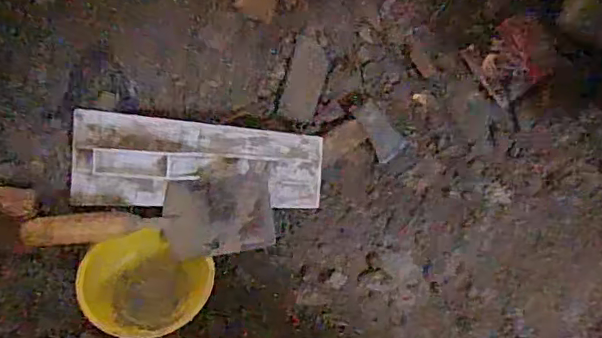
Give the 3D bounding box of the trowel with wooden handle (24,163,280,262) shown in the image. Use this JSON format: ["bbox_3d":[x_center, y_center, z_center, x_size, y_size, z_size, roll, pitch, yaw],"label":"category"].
[{"bbox_3d":[-0.166,0.060,0.647,0.273,0.037,0.101,-9,90,-9],"label":"trowel with wooden handle"}]

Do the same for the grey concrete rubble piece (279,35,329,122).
[{"bbox_3d":[0.005,-0.111,0.713,0.047,0.018,0.098,15,87,-8],"label":"grey concrete rubble piece"}]

